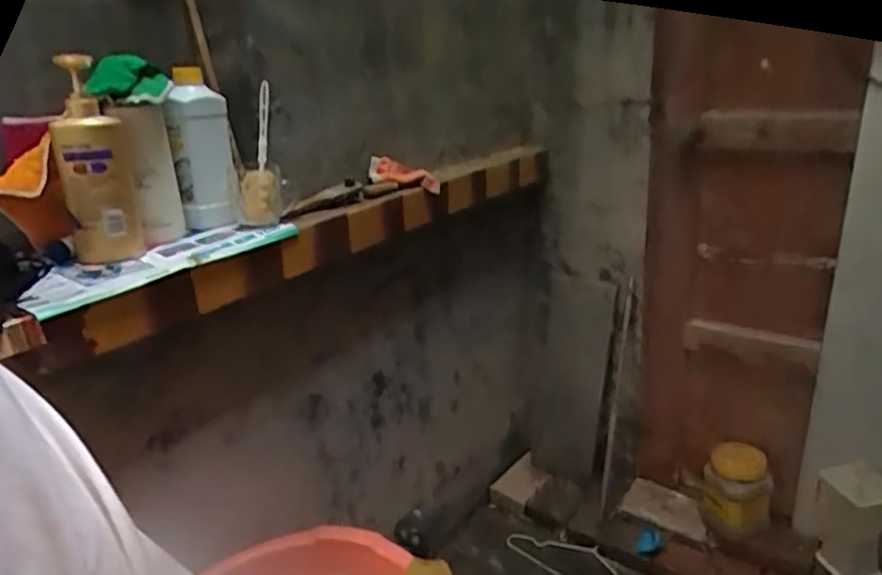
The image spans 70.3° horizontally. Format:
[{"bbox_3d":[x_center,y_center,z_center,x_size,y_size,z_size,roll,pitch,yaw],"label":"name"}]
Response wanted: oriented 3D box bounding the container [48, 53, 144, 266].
[{"bbox_3d":[-0.483,-0.172,0.864,0.065,0.271,0.078,-1,21,17],"label":"container"}]

